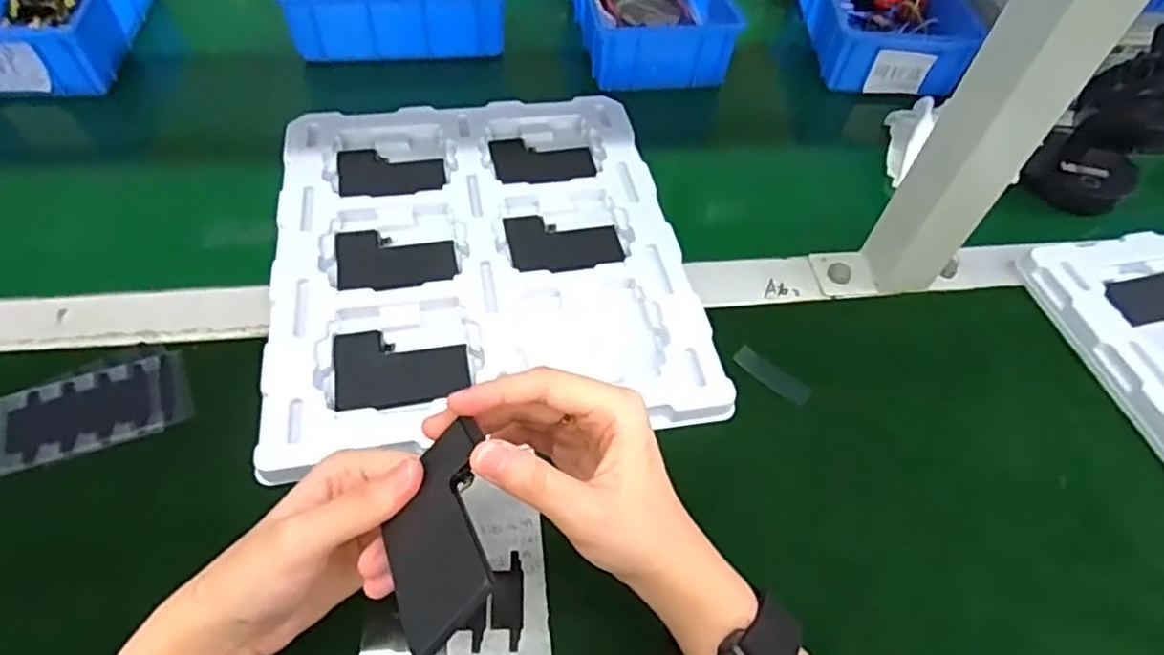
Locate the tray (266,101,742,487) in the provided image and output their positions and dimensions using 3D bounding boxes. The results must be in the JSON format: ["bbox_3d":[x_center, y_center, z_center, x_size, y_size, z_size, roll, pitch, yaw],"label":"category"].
[{"bbox_3d":[-0.071,-0.058,0.465,0.270,0.021,0.304,-9,56,-9],"label":"tray"}]

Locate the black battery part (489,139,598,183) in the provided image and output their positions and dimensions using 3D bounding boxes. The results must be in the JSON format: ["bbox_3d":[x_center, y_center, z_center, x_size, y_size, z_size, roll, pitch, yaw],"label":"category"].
[{"bbox_3d":[-0.031,-0.135,0.535,0.079,0.010,0.055,-8,56,-9],"label":"black battery part"}]

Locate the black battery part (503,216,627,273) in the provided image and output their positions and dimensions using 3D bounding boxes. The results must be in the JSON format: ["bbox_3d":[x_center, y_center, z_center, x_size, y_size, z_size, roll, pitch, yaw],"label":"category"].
[{"bbox_3d":[-0.013,-0.063,0.478,0.078,0.006,0.057,-8,56,-8],"label":"black battery part"}]

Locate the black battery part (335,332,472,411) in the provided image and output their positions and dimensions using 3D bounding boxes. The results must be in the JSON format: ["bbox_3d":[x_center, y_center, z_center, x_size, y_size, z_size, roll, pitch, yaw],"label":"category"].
[{"bbox_3d":[-0.109,0.024,0.406,0.078,0.009,0.054,-7,56,-8],"label":"black battery part"}]

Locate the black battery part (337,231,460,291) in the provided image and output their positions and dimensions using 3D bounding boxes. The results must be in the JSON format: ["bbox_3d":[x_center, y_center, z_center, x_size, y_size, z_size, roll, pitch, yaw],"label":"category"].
[{"bbox_3d":[-0.126,-0.047,0.458,0.079,0.010,0.056,-8,56,-8],"label":"black battery part"}]

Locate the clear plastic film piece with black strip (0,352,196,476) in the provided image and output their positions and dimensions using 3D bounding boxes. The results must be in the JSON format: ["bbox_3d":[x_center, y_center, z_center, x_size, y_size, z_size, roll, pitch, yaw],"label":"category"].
[{"bbox_3d":[-0.280,0.047,0.382,0.097,0.005,0.049,-17,61,-18],"label":"clear plastic film piece with black strip"}]

